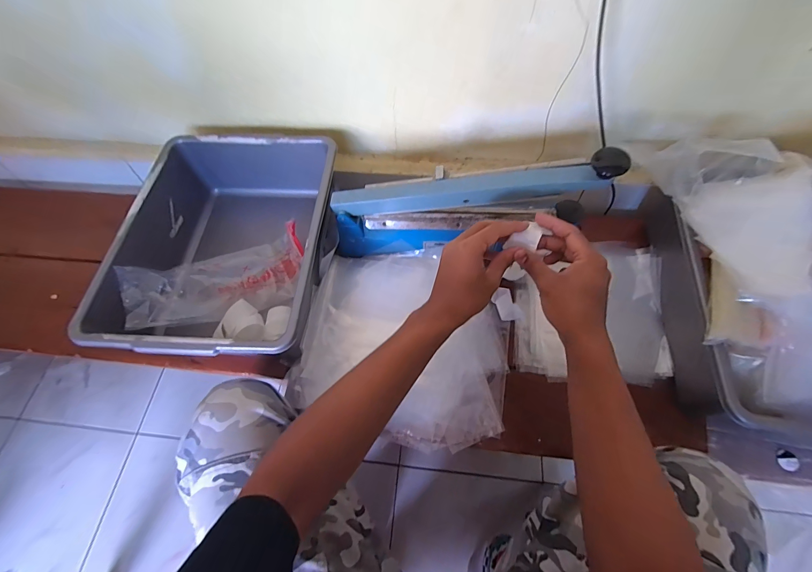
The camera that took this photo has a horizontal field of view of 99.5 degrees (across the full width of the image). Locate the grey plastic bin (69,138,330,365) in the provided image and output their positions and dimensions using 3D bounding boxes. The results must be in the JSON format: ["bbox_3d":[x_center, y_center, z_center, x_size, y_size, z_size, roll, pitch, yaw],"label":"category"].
[{"bbox_3d":[-0.278,-0.068,0.588,0.300,0.156,0.398,4,65,2],"label":"grey plastic bin"}]

